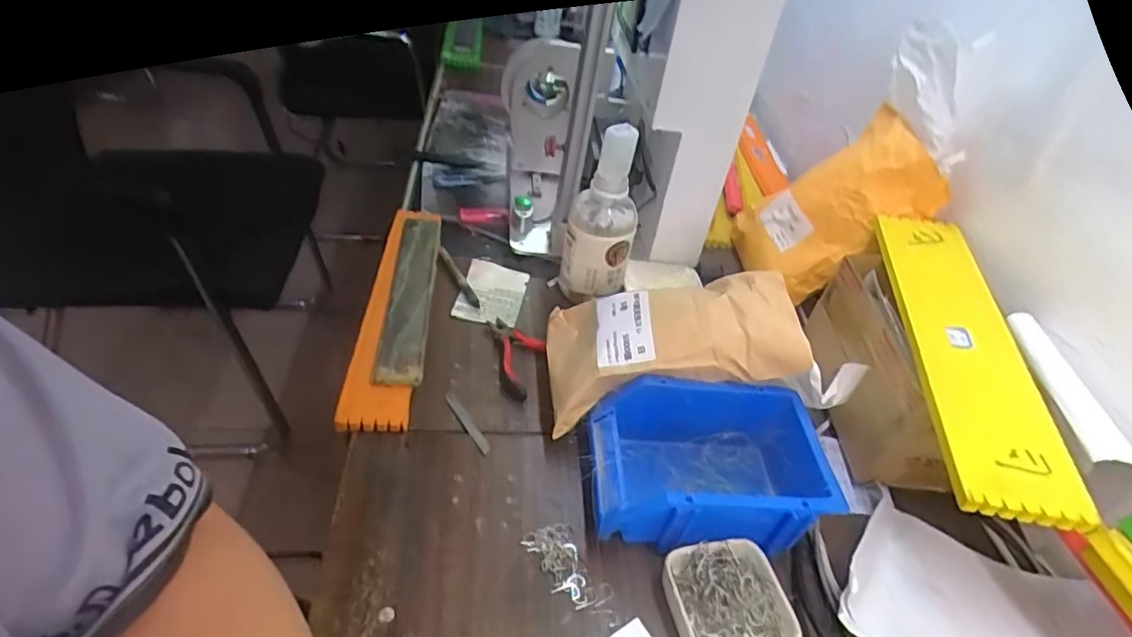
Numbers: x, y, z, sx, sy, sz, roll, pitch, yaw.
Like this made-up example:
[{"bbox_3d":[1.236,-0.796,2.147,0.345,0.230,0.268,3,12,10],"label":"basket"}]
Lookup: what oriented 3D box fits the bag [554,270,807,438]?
[{"bbox_3d":[0.087,0.021,0.529,0.230,0.061,0.134,-10,39,15],"label":"bag"}]

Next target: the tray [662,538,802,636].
[{"bbox_3d":[0.117,0.205,0.426,0.088,0.023,0.081,-1,42,-13],"label":"tray"}]

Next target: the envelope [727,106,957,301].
[{"bbox_3d":[0.311,-0.132,0.718,0.050,0.241,0.165,19,43,-40],"label":"envelope"}]

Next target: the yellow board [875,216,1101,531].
[{"bbox_3d":[0.336,0.012,0.504,0.081,0.021,0.352,15,41,5],"label":"yellow board"}]

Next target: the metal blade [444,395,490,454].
[{"bbox_3d":[-0.091,0.094,0.540,0.010,0.004,0.077,-20,49,-31],"label":"metal blade"}]

